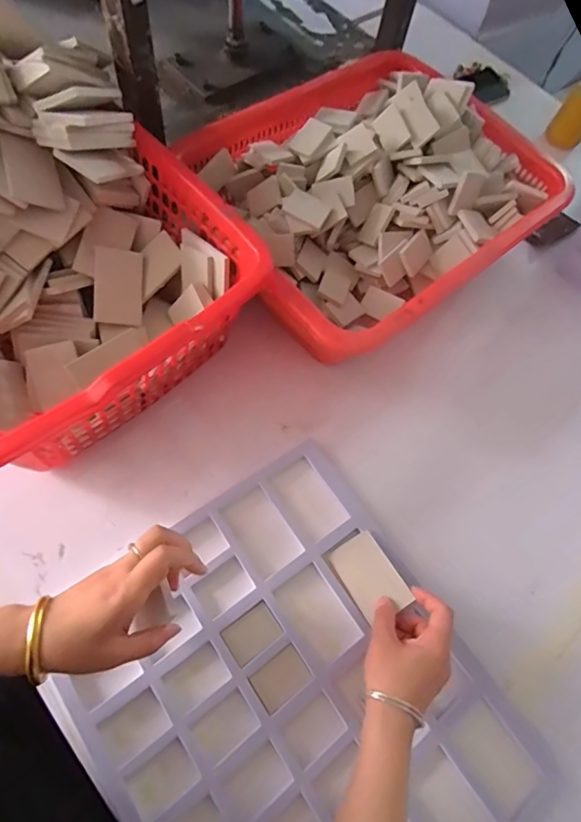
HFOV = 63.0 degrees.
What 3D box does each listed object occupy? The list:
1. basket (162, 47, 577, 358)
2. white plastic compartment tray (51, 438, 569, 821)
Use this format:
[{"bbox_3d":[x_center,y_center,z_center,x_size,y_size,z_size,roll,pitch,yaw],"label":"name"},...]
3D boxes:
[{"bbox_3d":[0.104,-0.270,0.650,0.431,0.162,0.357,-34,74,-19],"label":"basket"},{"bbox_3d":[0.004,0.277,0.460,0.340,0.031,0.404,-32,70,-16],"label":"white plastic compartment tray"}]

